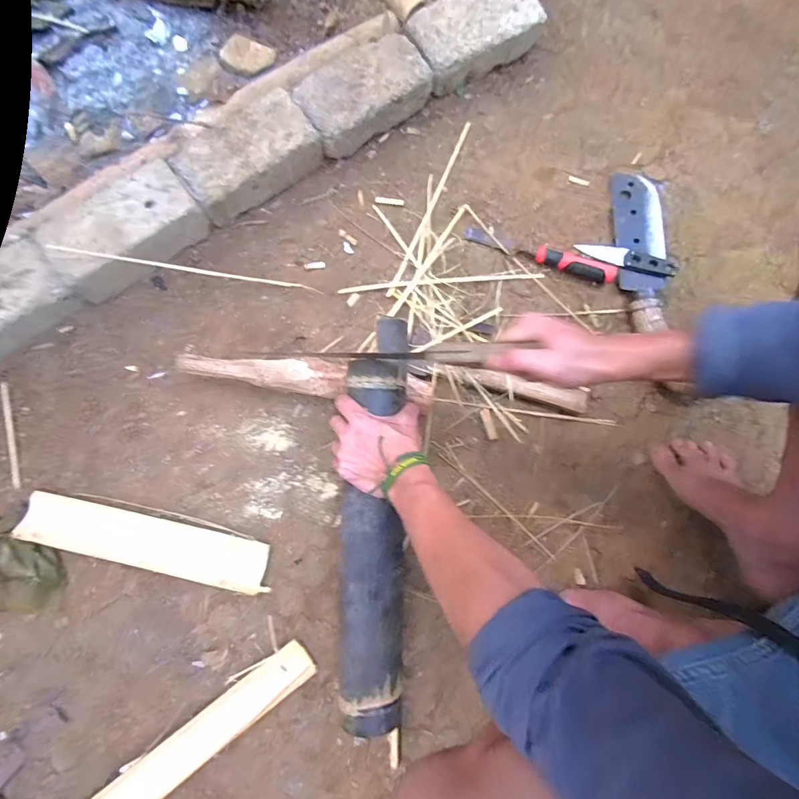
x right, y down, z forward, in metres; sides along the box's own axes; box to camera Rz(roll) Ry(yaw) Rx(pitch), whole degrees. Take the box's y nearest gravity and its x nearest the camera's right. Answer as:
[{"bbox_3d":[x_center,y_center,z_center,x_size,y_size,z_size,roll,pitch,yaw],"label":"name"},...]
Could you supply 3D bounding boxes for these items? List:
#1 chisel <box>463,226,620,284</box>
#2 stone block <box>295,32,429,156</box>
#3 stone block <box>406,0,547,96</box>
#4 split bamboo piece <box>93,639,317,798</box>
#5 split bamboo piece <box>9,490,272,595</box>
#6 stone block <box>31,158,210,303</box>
[{"bbox_3d":[0.223,-0.235,0.673,0.241,0.023,0.033,19,80,2],"label":"chisel"},{"bbox_3d":[-0.055,-0.481,0.683,0.207,0.076,0.120,-35,85,-6],"label":"stone block"},{"bbox_3d":[0.126,-0.601,0.697,0.215,0.057,0.112,-30,85,-6],"label":"stone block"},{"bbox_3d":[-0.281,0.451,0.538,0.389,0.016,0.050,-36,82,-7],"label":"split bamboo piece"},{"bbox_3d":[-0.351,0.195,0.587,0.340,0.016,0.067,13,79,1],"label":"split bamboo piece"},{"bbox_3d":[-0.402,-0.251,0.628,0.208,0.077,0.150,-39,86,-6],"label":"stone block"}]

